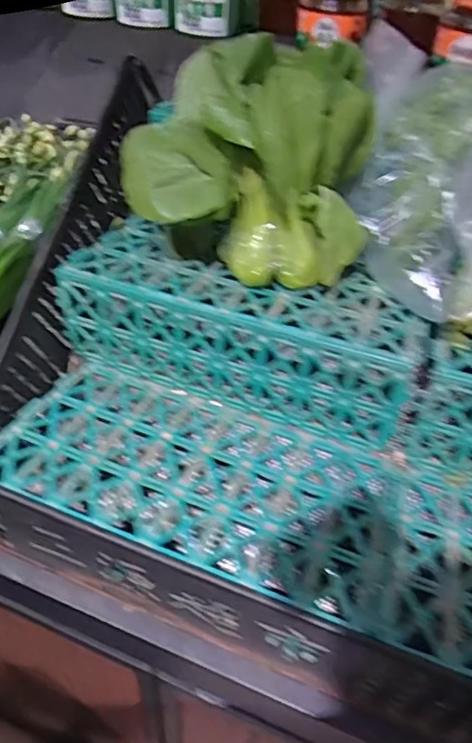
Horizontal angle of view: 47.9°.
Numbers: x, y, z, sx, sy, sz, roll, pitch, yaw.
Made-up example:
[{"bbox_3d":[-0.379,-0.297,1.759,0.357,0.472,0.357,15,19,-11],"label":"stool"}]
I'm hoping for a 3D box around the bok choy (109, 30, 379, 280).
[{"bbox_3d":[0.012,-0.197,0.512,0.230,0.188,0.100,-1,45,-8],"label":"bok choy"}]

